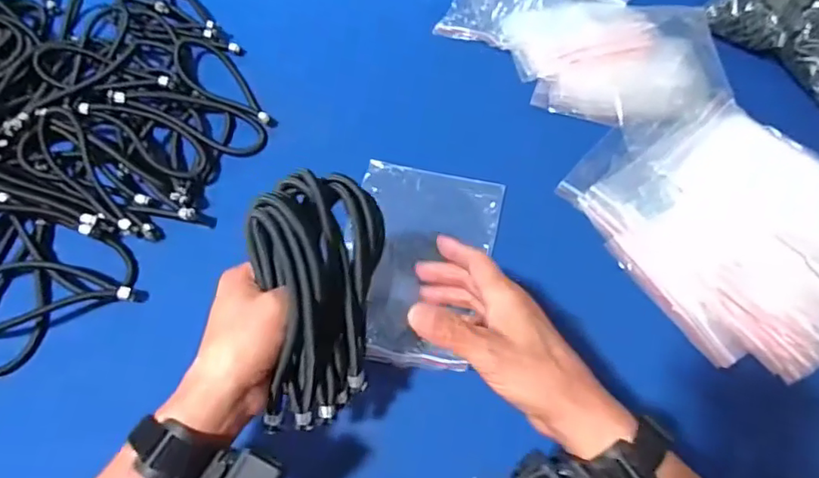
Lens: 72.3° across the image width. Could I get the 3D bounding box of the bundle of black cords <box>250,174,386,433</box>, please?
[{"bbox_3d":[-0.067,0.046,0.408,0.086,0.055,0.181,3,105,2],"label":"bundle of black cords"}]

